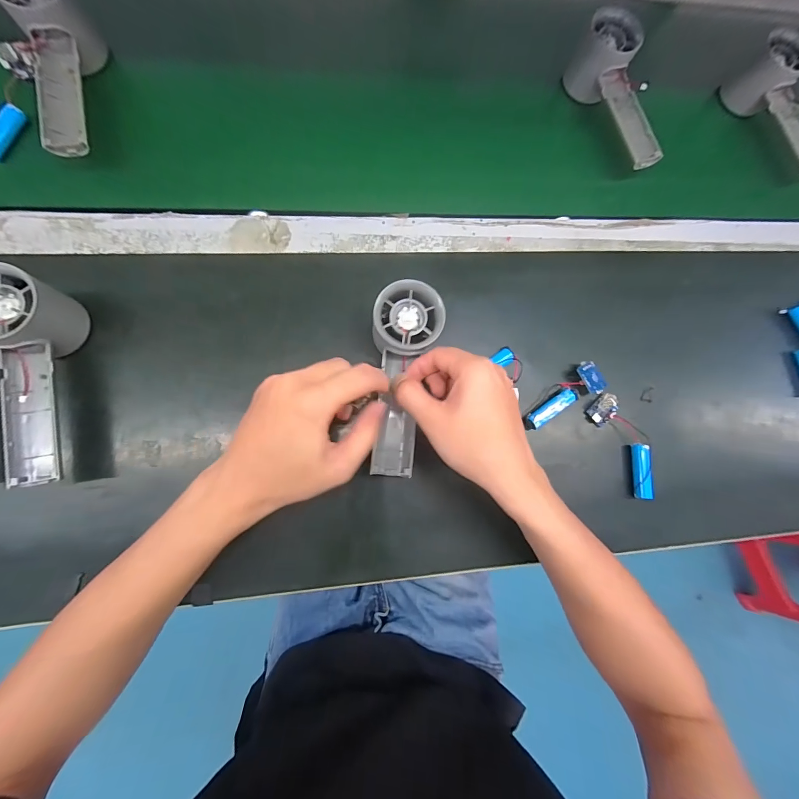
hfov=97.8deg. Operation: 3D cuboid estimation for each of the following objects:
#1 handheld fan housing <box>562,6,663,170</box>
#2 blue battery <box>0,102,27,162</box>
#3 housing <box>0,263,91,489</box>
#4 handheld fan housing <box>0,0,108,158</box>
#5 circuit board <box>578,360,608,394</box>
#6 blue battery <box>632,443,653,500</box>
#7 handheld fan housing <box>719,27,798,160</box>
[{"bbox_3d":[0.245,-0.328,0.379,0.051,0.052,0.156,-24,85,-9],"label":"handheld fan housing"},{"bbox_3d":[-0.360,-0.241,0.315,0.011,0.016,0.054,17,81,-3],"label":"blue battery"},{"bbox_3d":[-0.284,-0.014,0.263,0.051,0.055,0.156,-4,82,-6],"label":"housing"},{"bbox_3d":[-0.298,-0.296,0.310,0.054,0.053,0.159,-15,84,-8],"label":"handheld fan housing"},{"bbox_3d":[0.185,-0.021,0.336,0.020,0.005,0.033,-26,85,1],"label":"circuit board"},{"bbox_3d":[0.234,0.069,0.335,0.010,0.014,0.052,2,82,-6],"label":"blue battery"},{"bbox_3d":[0.449,-0.333,0.400,0.043,0.052,0.155,-26,85,-9],"label":"handheld fan housing"}]

